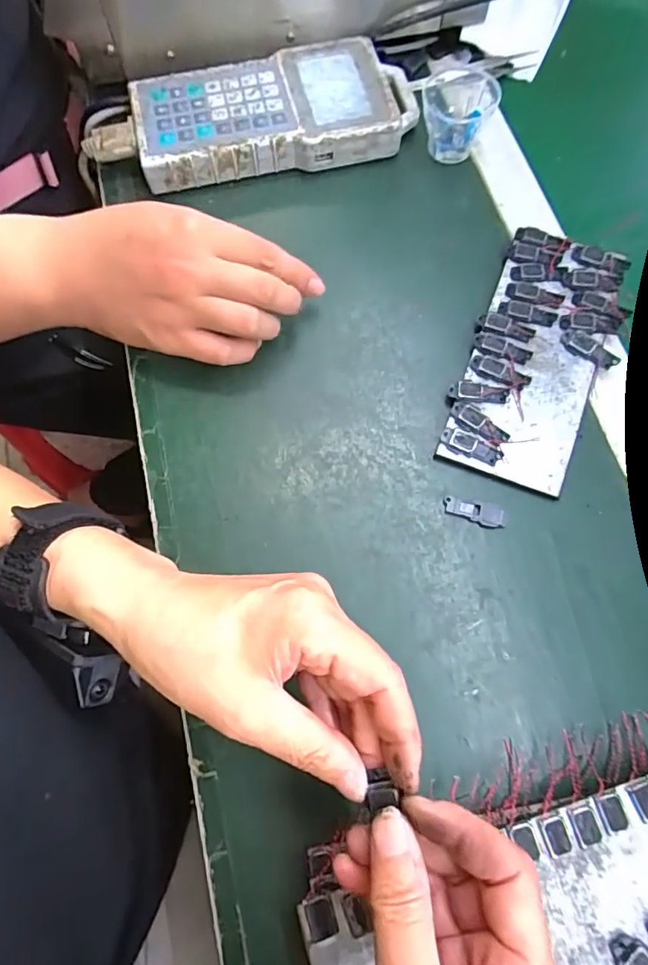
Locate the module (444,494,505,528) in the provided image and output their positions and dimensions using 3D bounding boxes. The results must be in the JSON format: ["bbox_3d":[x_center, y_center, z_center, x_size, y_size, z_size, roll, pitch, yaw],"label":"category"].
[{"bbox_3d":[0.095,0.018,0.321,0.038,0.004,0.014,14,73,7],"label":"module"}]

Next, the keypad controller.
[{"bbox_3d":[-0.036,-0.297,0.413,0.218,0.037,0.105,-13,72,-2],"label":"keypad controller"}]

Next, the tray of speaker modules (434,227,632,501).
[{"bbox_3d":[0.147,-0.089,0.351,0.087,0.010,0.194,22,74,9],"label":"tray of speaker modules"}]

